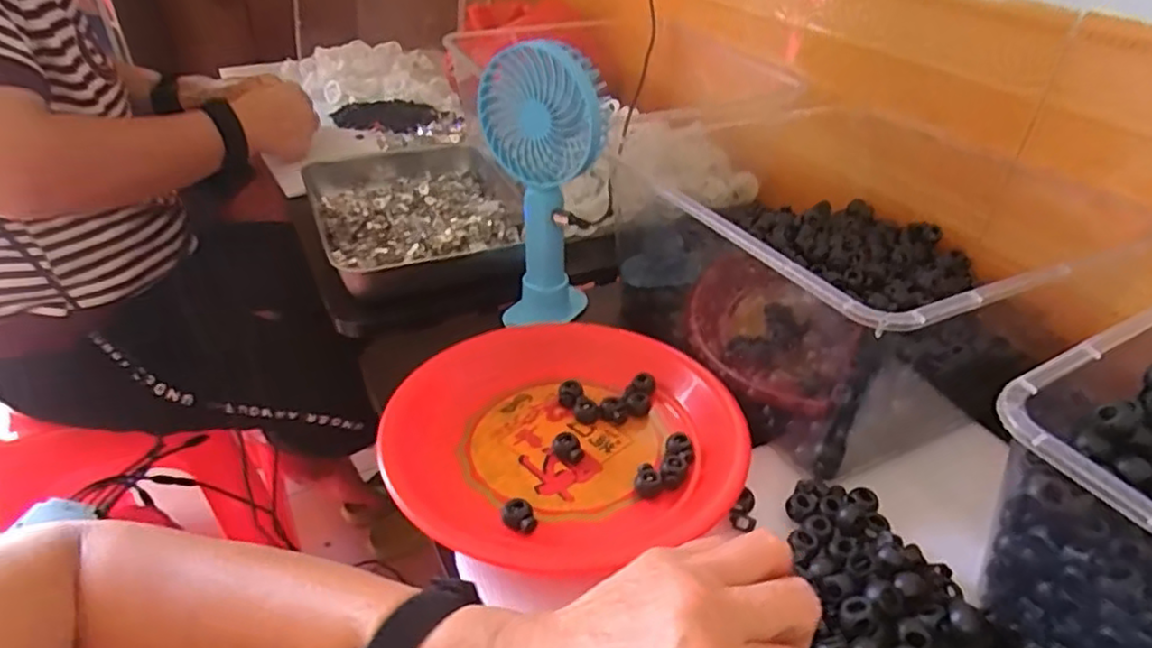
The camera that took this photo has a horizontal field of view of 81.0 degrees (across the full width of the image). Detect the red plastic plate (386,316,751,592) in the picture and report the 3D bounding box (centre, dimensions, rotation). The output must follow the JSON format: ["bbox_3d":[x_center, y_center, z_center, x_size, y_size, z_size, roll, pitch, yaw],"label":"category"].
[{"bbox_3d":[-0.009,0.064,0.443,0.222,0.037,0.212,2,36,-1],"label":"red plastic plate"}]

